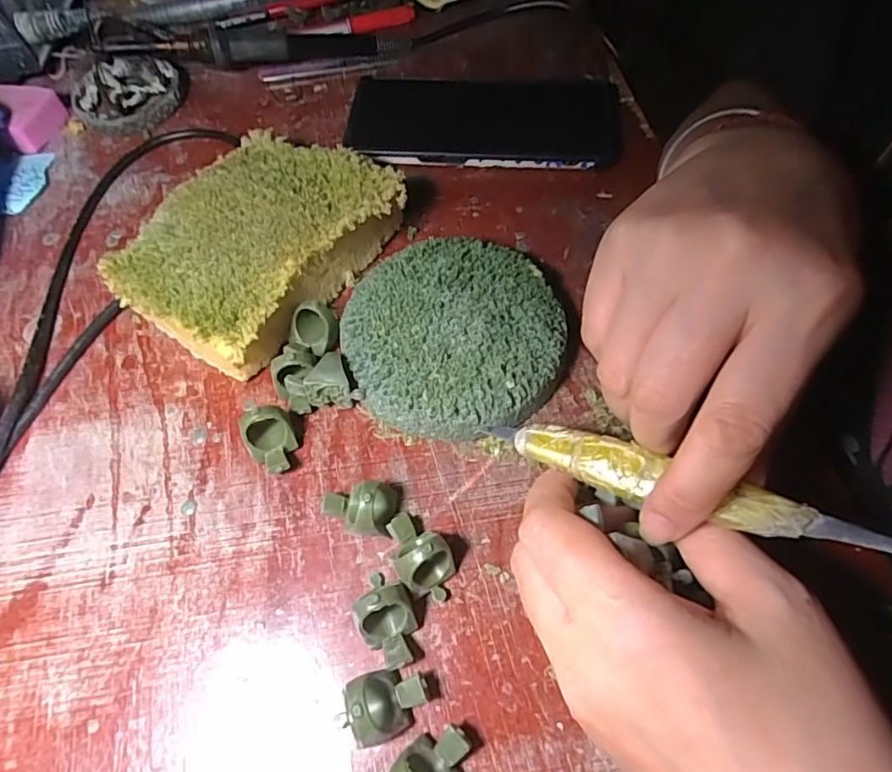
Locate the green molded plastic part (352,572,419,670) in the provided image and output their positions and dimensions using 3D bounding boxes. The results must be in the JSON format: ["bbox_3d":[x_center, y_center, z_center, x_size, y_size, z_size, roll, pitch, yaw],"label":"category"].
[{"bbox_3d":[-0.022,0.084,0.202,0.020,0.025,0.033,-14,61,-6],"label":"green molded plastic part"}]

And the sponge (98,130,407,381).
[{"bbox_3d":[-0.093,-0.072,0.284,0.092,0.043,0.135,31,66,18],"label":"sponge"}]

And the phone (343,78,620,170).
[{"bbox_3d":[0.024,-0.172,0.353,0.166,0.011,0.088,4,61,5],"label":"phone"}]

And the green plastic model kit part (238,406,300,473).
[{"bbox_3d":[-0.074,0.024,0.239,0.021,0.025,0.023,-1,60,2],"label":"green plastic model kit part"}]

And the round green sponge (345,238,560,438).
[{"bbox_3d":[0.003,-0.025,0.263,0.098,0.025,0.100,-1,60,2],"label":"round green sponge"}]

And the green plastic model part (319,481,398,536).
[{"bbox_3d":[-0.035,0.050,0.223,0.029,0.025,0.022,-16,61,-7],"label":"green plastic model part"}]

